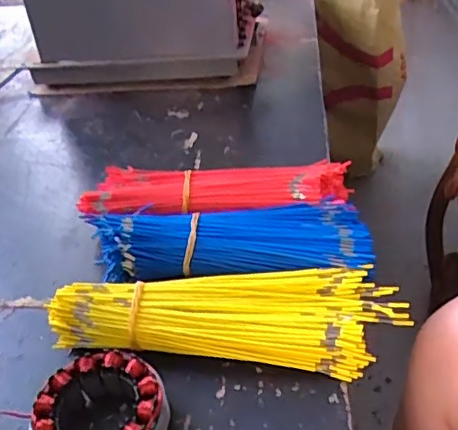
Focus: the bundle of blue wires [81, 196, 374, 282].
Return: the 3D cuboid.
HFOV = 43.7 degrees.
[{"bbox_3d":[-0.002,0.023,0.518,0.253,0.047,0.085,0,36,7],"label":"bundle of blue wires"}]

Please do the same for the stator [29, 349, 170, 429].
[{"bbox_3d":[-0.086,0.140,0.387,0.084,0.041,0.087,-4,36,3],"label":"stator"}]

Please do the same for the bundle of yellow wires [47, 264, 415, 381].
[{"bbox_3d":[-0.001,0.076,0.451,0.265,0.044,0.082,0,36,8],"label":"bundle of yellow wires"}]

